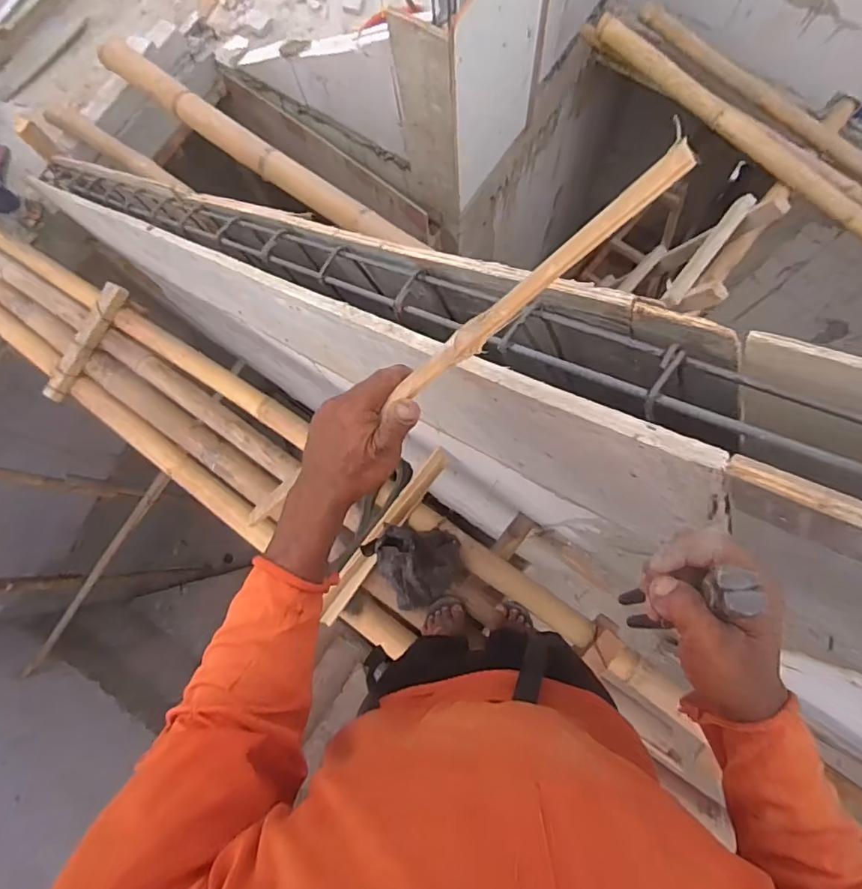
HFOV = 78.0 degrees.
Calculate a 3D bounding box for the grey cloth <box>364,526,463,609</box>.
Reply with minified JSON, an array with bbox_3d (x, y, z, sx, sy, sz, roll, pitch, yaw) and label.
[{"bbox_3d":[-0.028,0.280,1.255,0.196,0.246,0.193,-30,81,-2],"label":"grey cloth"}]

